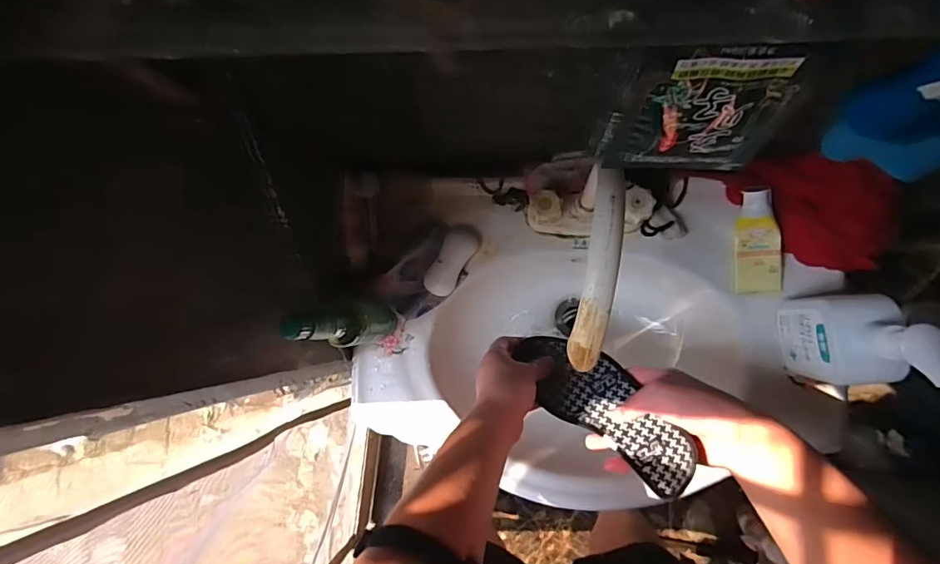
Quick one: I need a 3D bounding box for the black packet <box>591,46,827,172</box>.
[{"bbox_3d":[0.118,-0.087,0.255,0.089,0.098,0.008,1,68,7],"label":"black packet"}]

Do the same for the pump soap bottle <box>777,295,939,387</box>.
[{"bbox_3d":[0.349,0.054,0.447,0.043,0.192,0.080,9,86,7],"label":"pump soap bottle"}]

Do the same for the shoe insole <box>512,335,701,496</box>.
[{"bbox_3d":[0.140,0.130,0.514,0.036,0.241,0.086,39,90,-36],"label":"shoe insole"}]

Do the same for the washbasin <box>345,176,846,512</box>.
[{"bbox_3d":[0.132,0.071,0.614,0.569,0.128,0.375,3,85,6],"label":"washbasin"}]

